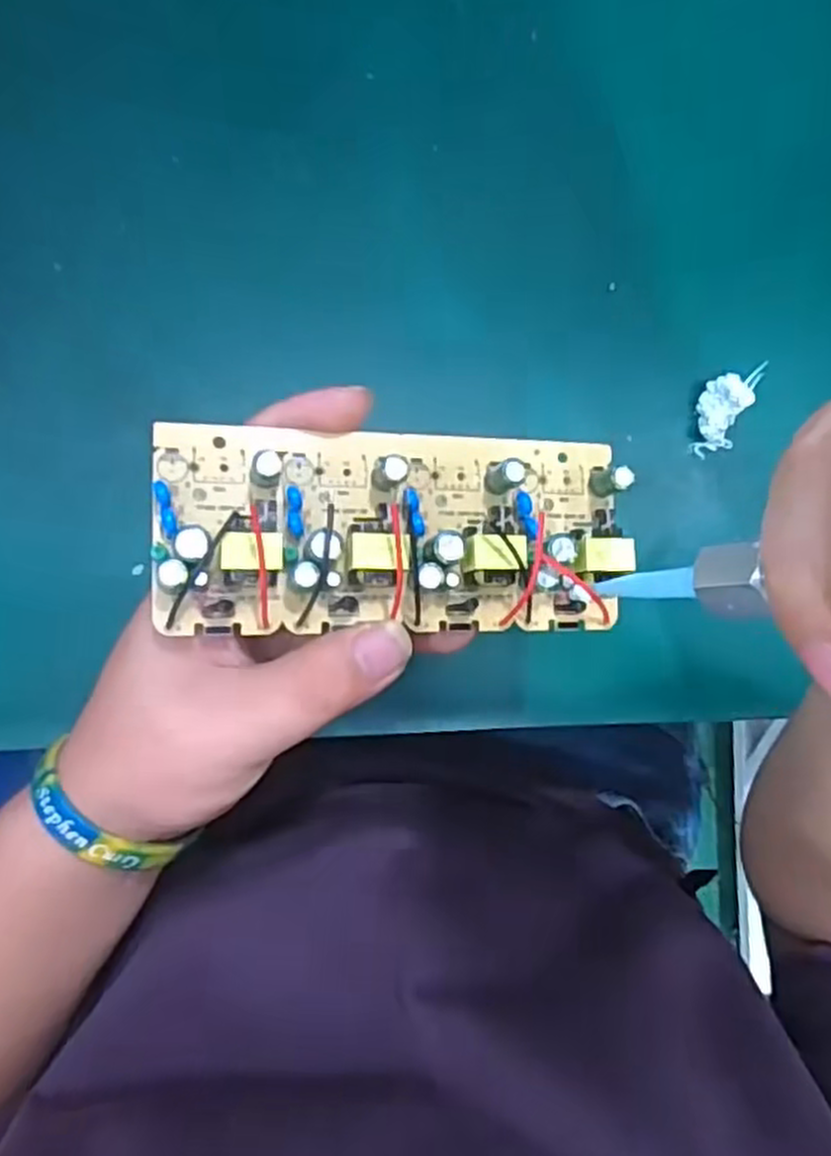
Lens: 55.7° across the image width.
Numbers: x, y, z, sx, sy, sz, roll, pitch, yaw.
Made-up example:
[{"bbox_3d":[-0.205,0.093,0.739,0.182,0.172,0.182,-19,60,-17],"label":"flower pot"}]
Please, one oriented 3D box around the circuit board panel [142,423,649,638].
[{"bbox_3d":[-0.002,-0.013,0.226,0.136,0.023,0.057,-1,94,-14],"label":"circuit board panel"}]

